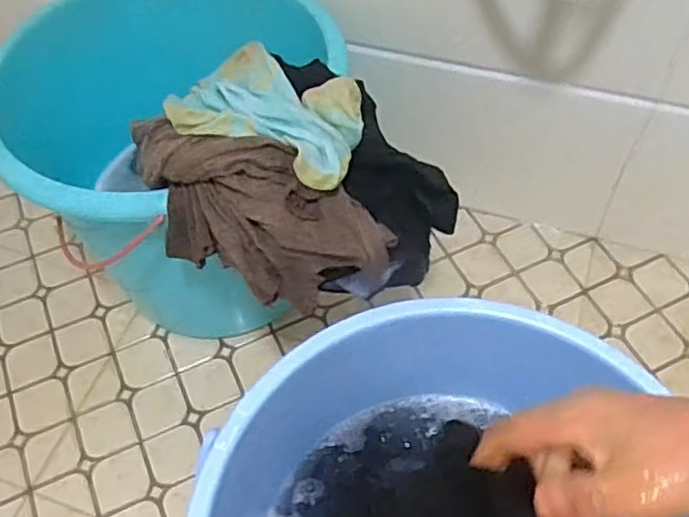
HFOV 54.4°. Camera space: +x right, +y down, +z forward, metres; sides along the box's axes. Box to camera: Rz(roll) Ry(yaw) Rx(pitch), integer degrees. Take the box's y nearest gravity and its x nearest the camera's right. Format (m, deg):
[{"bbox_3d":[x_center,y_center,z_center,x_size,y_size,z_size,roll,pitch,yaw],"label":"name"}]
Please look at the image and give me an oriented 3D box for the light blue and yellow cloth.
[{"bbox_3d":[-0.063,-0.132,0.573,0.177,0.050,0.112,24,60,18],"label":"light blue and yellow cloth"}]

